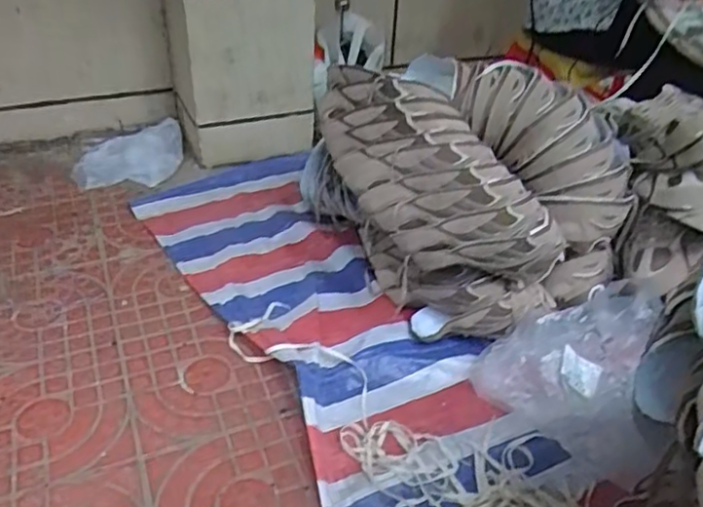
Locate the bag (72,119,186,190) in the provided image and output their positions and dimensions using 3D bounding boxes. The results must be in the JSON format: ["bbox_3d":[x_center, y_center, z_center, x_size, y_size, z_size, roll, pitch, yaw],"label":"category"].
[{"bbox_3d":[-0.541,-0.235,1.521,0.250,0.066,0.181,-5,40,-8],"label":"bag"}]

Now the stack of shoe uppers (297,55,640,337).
[{"bbox_3d":[0.182,-0.120,1.135,0.406,0.379,0.498,-13,40,-22],"label":"stack of shoe uppers"}]

